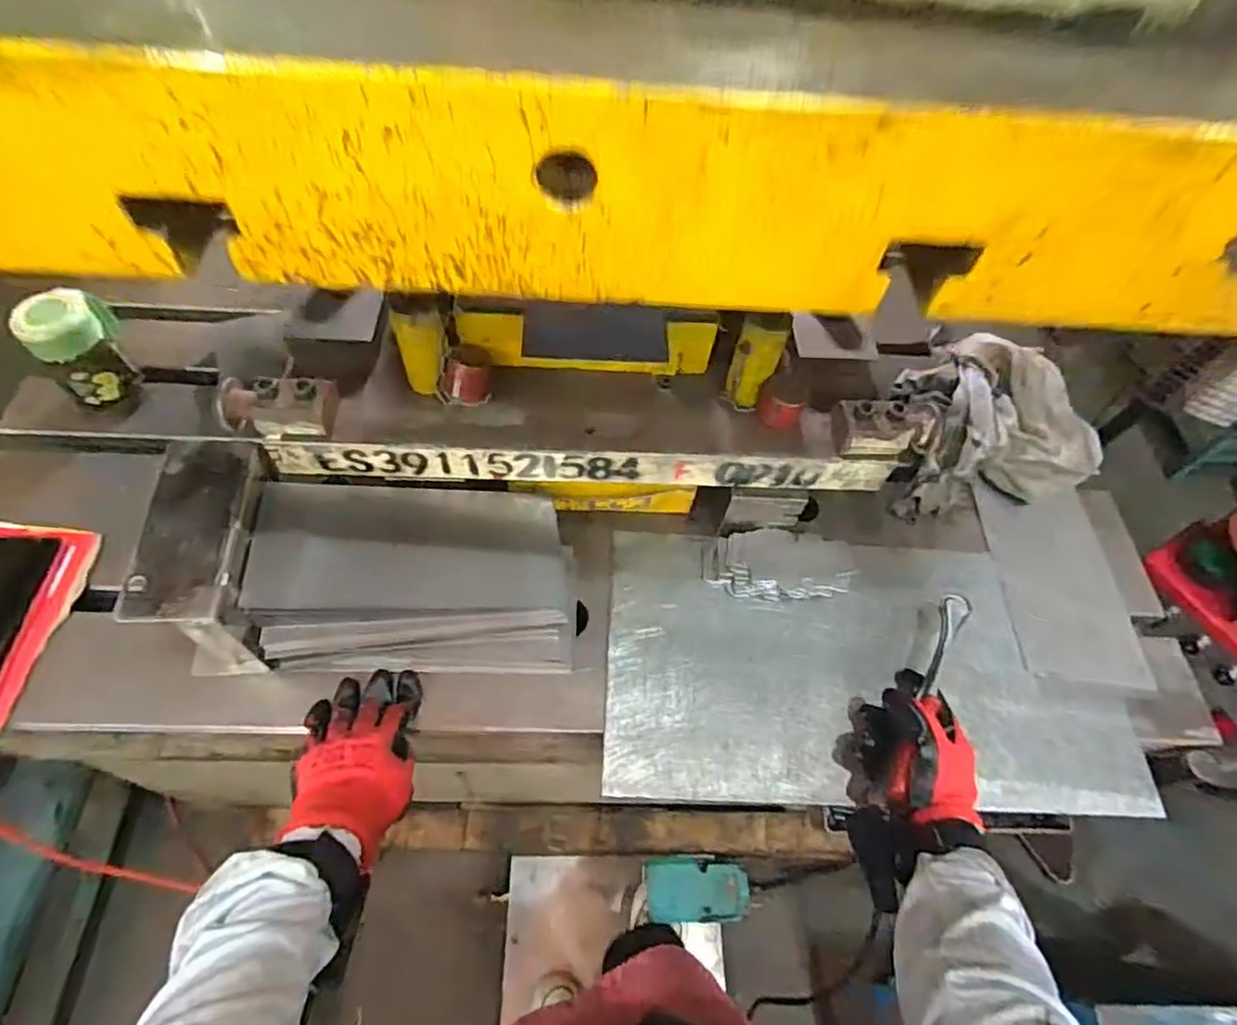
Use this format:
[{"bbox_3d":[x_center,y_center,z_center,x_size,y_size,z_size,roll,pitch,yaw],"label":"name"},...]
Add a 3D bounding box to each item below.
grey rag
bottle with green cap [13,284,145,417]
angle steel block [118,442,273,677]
[{"bbox_3d":[0.438,-0.090,0.755,0.224,0.073,0.223,10,58,1],"label":"grey rag"},{"bbox_3d":[-0.544,-0.165,0.682,0.079,0.117,0.060,-39,69,-25],"label":"bottle with green cap"},{"bbox_3d":[-0.344,0.045,0.576,0.074,0.140,0.167,-2,58,-6],"label":"angle steel block"}]

